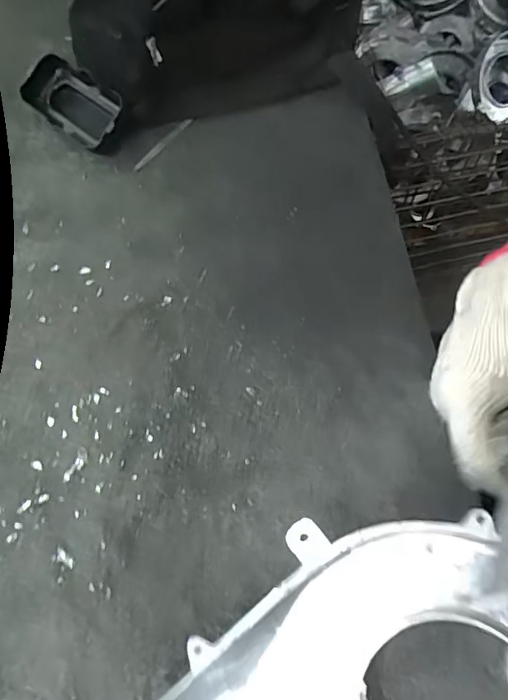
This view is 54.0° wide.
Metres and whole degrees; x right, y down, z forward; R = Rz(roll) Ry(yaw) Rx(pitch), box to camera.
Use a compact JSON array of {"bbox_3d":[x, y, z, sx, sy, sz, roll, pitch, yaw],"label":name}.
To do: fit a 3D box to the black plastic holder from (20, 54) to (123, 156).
[{"bbox_3d":[-0.157,-0.216,0.442,0.111,0.027,0.053,36,98,17],"label":"black plastic holder"}]

